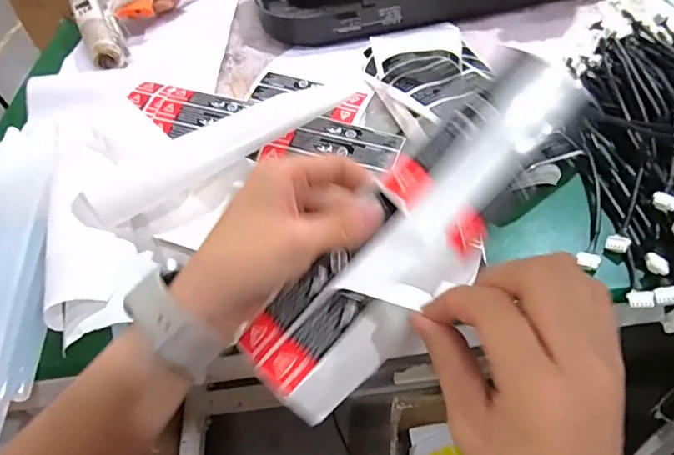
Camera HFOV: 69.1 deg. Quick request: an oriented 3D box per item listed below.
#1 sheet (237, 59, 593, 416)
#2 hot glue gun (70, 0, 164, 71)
[{"bbox_3d":[0.047,0.000,0.276,0.066,0.014,0.235,40,86,10],"label":"sheet"},{"bbox_3d":[-0.254,-0.276,0.639,0.162,0.045,0.159,-21,49,-12],"label":"hot glue gun"}]

